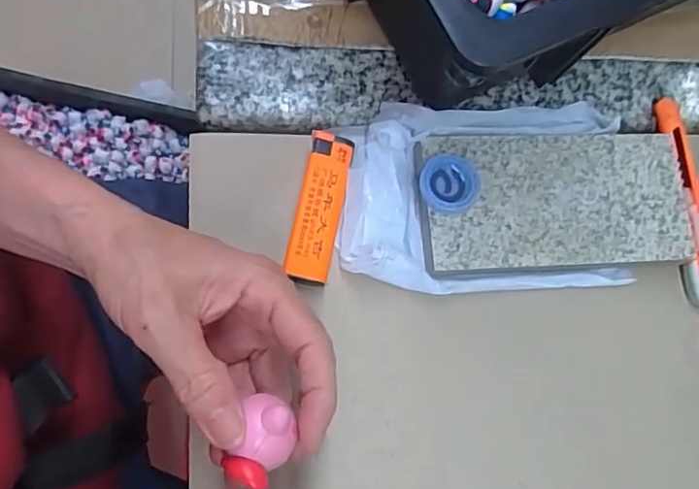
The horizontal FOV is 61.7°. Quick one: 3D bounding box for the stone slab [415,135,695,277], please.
[{"bbox_3d":[0.114,-0.024,0.317,0.149,0.013,0.076,-2,77,-7],"label":"stone slab"}]

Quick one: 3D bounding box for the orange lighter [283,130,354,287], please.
[{"bbox_3d":[-0.015,-0.020,0.307,0.023,0.009,0.081,12,76,-4],"label":"orange lighter"}]

